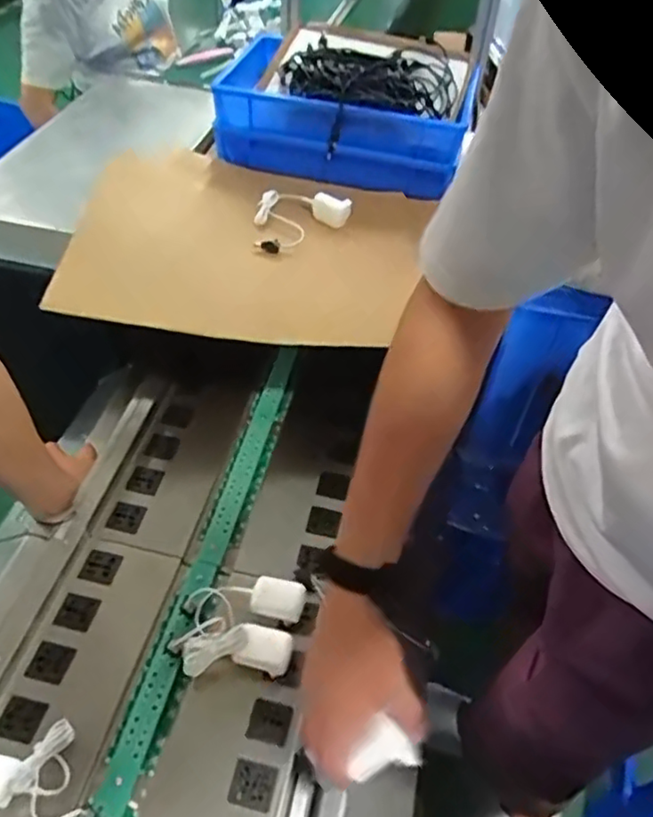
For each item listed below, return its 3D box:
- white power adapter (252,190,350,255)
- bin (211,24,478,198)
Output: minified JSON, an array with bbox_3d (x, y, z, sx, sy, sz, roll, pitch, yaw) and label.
[{"bbox_3d":[-0.057,-0.316,1.032,0.181,0.036,0.123,-34,59,-31],"label":"white power adapter"},{"bbox_3d":[0.041,-0.561,1.171,0.440,0.154,0.299,14,48,8],"label":"bin"}]

